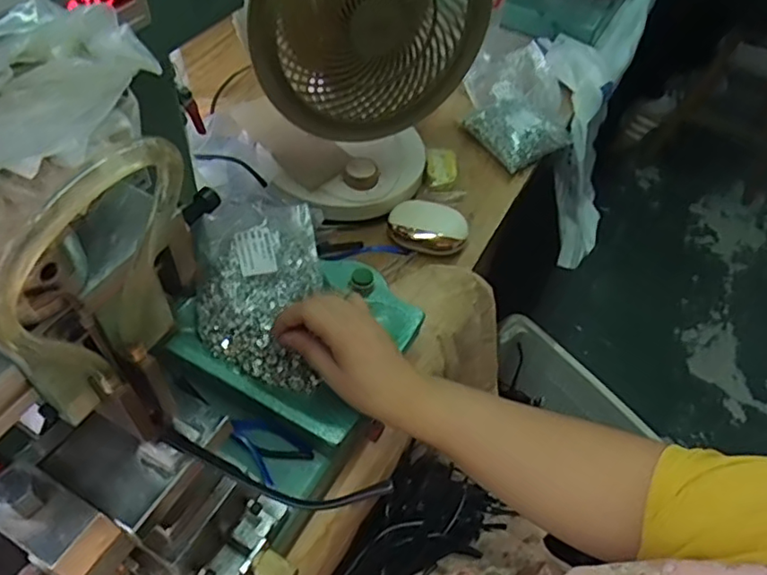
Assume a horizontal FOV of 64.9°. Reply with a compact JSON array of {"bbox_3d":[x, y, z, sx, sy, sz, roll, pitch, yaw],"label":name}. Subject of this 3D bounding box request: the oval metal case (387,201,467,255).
[{"bbox_3d":[0.049,-0.066,0.662,0.084,0.026,0.051,14,51,6],"label":"oval metal case"}]

